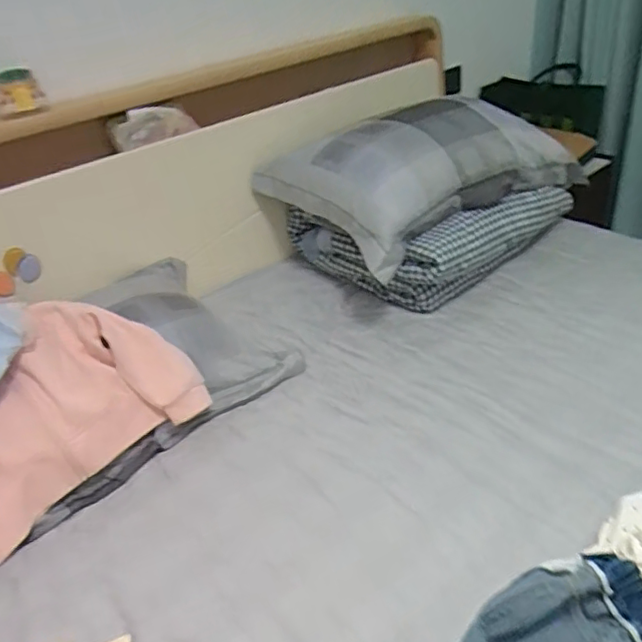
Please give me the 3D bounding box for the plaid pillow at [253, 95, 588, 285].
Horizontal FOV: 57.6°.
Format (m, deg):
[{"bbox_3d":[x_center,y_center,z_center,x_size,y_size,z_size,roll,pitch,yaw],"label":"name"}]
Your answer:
[{"bbox_3d":[0.246,-0.392,1.397,0.698,0.193,0.450,-26,37,-27],"label":"plaid pillow"}]

